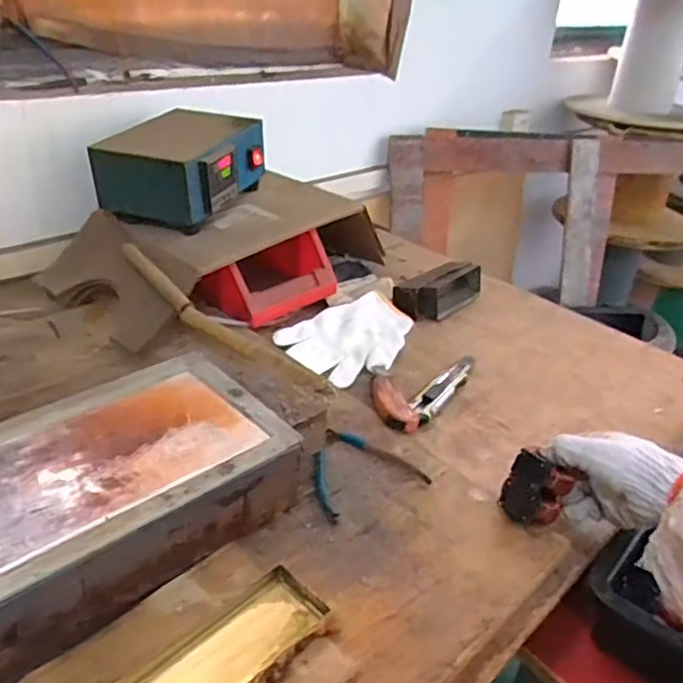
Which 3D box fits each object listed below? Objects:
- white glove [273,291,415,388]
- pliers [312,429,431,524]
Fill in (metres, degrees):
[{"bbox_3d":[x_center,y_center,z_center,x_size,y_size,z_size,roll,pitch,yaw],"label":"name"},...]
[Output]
[{"bbox_3d":[0.025,-0.009,0.860,0.191,0.025,0.125,-21,42,-37],"label":"white glove"},{"bbox_3d":[0.014,0.120,0.623,0.112,0.011,0.098,-13,37,-29],"label":"pliers"}]

